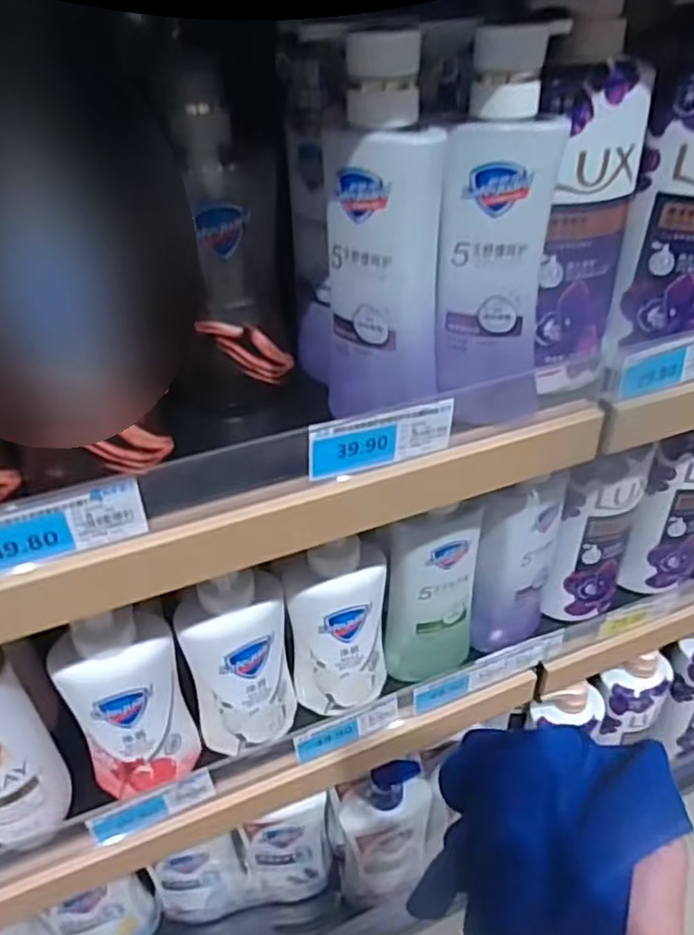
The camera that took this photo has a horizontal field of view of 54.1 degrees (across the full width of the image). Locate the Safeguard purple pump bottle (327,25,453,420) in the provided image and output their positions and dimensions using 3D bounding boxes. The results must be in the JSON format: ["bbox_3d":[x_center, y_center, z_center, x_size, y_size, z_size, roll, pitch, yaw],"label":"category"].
[{"bbox_3d":[0.025,-0.126,0.395,0.065,0.210,0.044,-7,37,-9],"label":"Safeguard purple pump bottle"}]

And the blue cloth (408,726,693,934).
[{"bbox_3d":[0.114,0.232,0.415,0.139,0.112,0.127,-24,42,-28],"label":"blue cloth"}]

